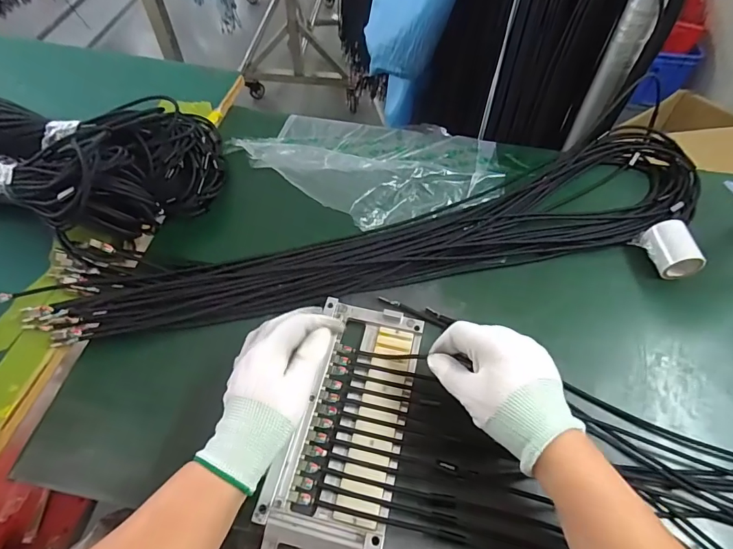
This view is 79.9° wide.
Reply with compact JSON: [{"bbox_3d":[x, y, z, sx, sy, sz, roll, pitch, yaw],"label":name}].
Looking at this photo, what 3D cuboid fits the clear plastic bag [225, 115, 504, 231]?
[{"bbox_3d":[0.008,-0.146,0.540,0.340,0.036,0.185,3,56,0],"label":"clear plastic bag"}]

